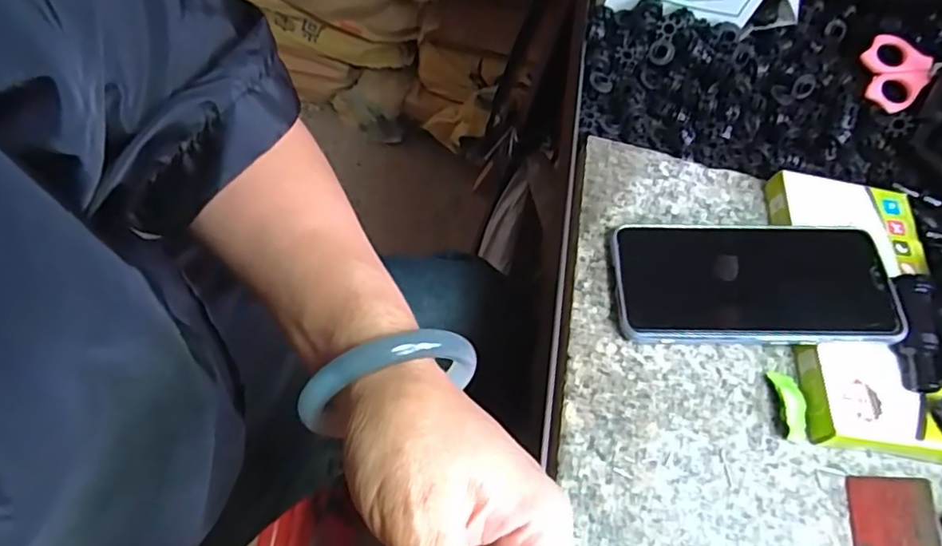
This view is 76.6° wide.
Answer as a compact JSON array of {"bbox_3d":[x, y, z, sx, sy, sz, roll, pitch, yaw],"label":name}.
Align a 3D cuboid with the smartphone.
[{"bbox_3d":[0.164,0.005,0.350,0.156,0.009,0.075,0,59,1],"label":"smartphone"}]

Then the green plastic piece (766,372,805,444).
[{"bbox_3d":[0.180,0.073,0.333,0.017,0.007,0.040,1,62,-10],"label":"green plastic piece"}]

